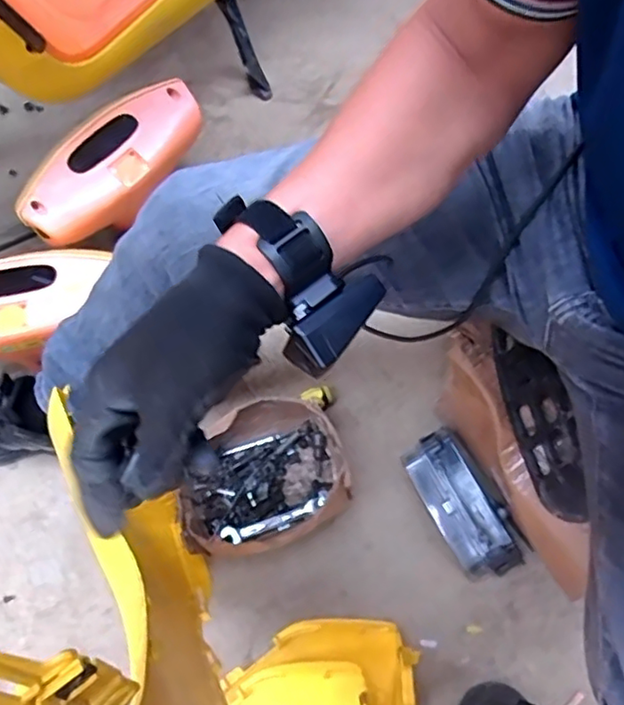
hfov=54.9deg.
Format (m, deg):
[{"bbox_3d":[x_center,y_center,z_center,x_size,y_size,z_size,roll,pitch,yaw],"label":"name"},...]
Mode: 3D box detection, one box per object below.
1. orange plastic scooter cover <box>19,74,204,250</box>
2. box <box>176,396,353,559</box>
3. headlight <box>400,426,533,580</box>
[{"bbox_3d":[-0.282,-0.273,0.866,0.120,0.082,0.301,41,72,17],"label":"orange plastic scooter cover"},{"bbox_3d":[-0.061,0.167,0.761,0.211,0.090,0.156,-25,67,-11],"label":"box"},{"bbox_3d":[0.189,0.194,0.766,0.091,0.058,0.184,-30,68,-13],"label":"headlight"}]

